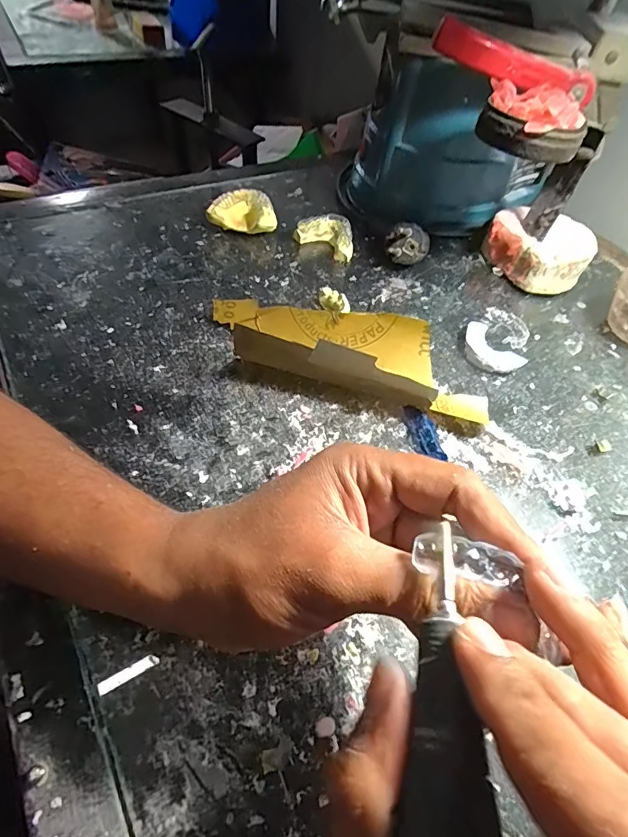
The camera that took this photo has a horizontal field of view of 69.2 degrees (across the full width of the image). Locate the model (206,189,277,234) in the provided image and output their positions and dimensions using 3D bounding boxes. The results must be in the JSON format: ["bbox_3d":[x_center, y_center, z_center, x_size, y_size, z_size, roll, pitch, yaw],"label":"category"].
[{"bbox_3d":[-0.066,-0.204,0.450,0.062,0.028,0.050,11,52,2],"label":"model"}]

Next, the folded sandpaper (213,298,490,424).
[{"bbox_3d":[0.024,-0.049,0.328,0.213,0.041,0.075,11,52,2],"label":"folded sandpaper"}]

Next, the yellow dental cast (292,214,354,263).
[{"bbox_3d":[0.016,-0.178,0.443,0.058,0.022,0.038,29,55,16],"label":"yellow dental cast"}]

